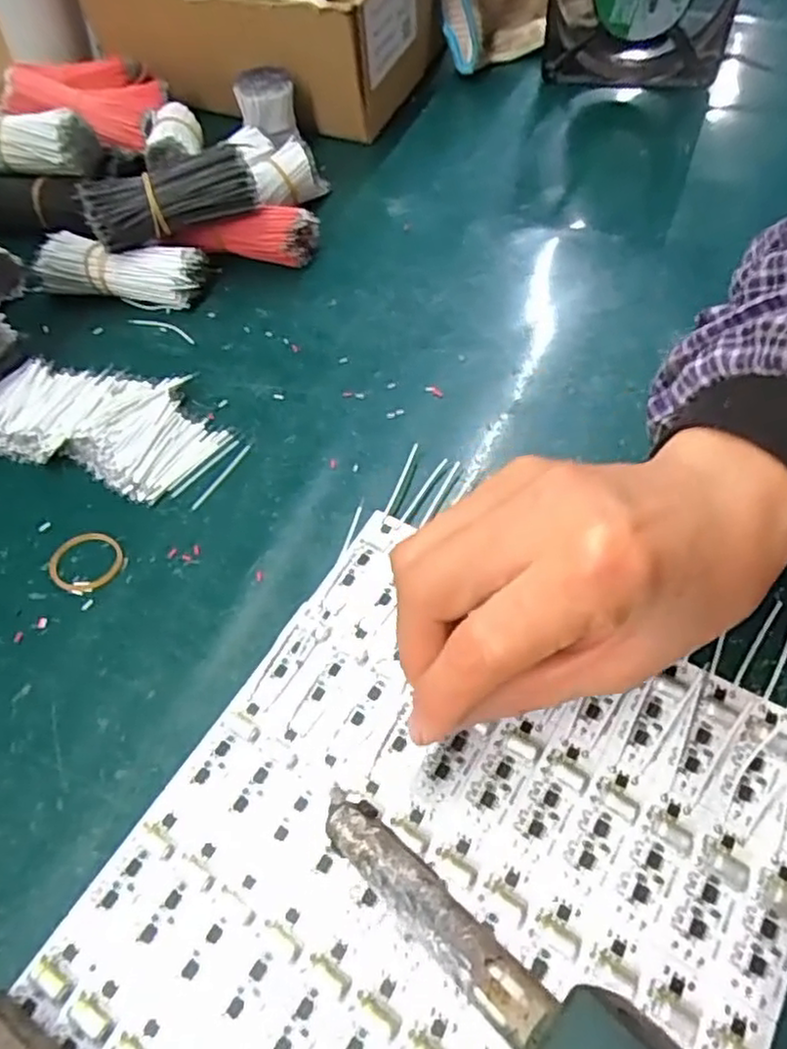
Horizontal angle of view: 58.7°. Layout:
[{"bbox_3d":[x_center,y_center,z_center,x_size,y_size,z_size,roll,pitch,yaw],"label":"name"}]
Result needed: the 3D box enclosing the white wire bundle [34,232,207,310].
[{"bbox_3d":[-0.156,-0.146,0.405,0.093,0.028,0.032,6,56,8],"label":"white wire bundle"}]

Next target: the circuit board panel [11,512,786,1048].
[{"bbox_3d":[0.018,0.110,0.226,0.192,0.005,0.202,26,61,21],"label":"circuit board panel"}]

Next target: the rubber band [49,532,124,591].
[{"bbox_3d":[-0.136,0.015,0.307,0.032,0.004,0.030,-2,55,3],"label":"rubber band"}]

